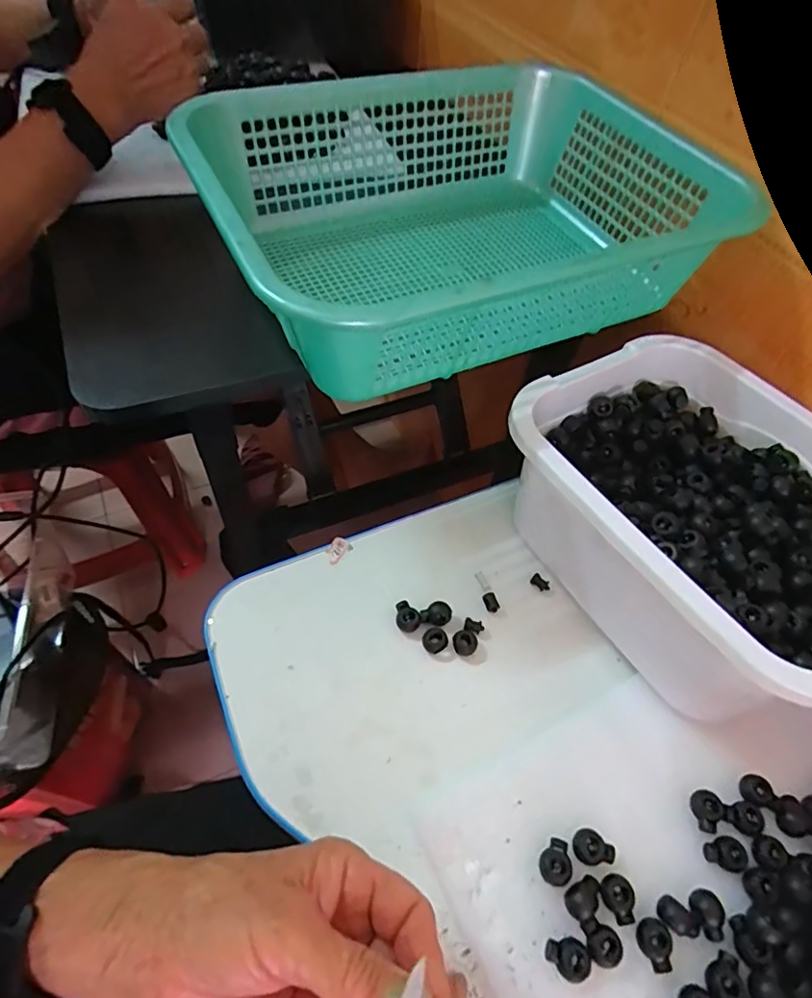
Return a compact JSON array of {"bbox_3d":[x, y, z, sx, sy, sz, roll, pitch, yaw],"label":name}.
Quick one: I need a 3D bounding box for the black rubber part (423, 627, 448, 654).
[{"bbox_3d":[0.021,0.101,0.390,0.017,0.005,0.016,2,55,-3],"label":"black rubber part"}]

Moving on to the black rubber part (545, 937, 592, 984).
[{"bbox_3d":[0.085,0.239,0.282,0.023,0.011,0.017,16,55,7],"label":"black rubber part"}]

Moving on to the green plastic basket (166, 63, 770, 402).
[{"bbox_3d":[0.037,-0.226,0.448,0.374,0.109,0.295,-22,59,-19],"label":"green plastic basket"}]

